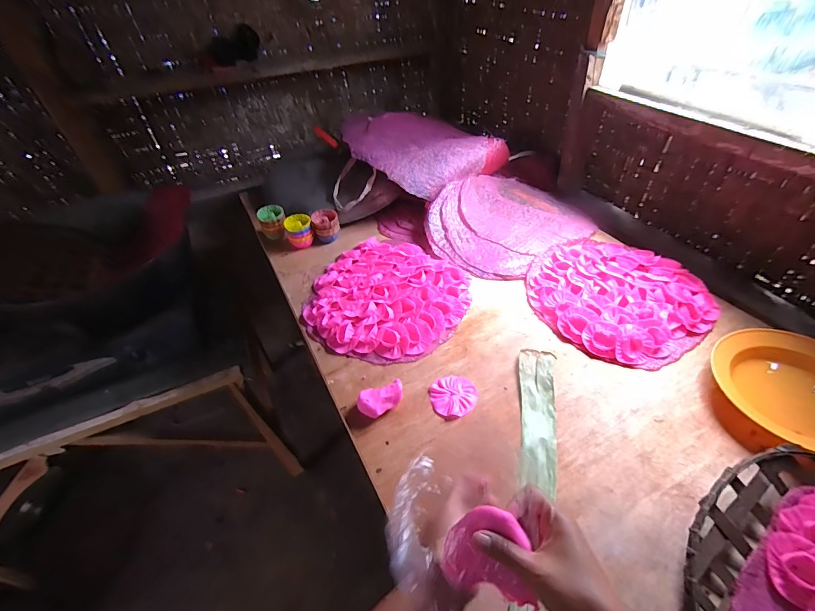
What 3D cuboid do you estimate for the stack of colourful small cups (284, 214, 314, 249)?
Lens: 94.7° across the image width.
[{"bbox_3d":[-0.258,-0.177,0.904,0.059,0.069,0.056,-17,46,-13],"label":"stack of colourful small cups"}]

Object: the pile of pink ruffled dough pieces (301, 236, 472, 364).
[{"bbox_3d":[-0.040,-0.027,0.777,0.315,0.031,0.321,-2,44,2],"label":"pile of pink ruffled dough pieces"}]

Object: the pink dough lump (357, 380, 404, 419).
[{"bbox_3d":[-0.040,0.152,0.596,0.074,0.035,0.043,-17,46,-13],"label":"pink dough lump"}]

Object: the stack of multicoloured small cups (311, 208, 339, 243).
[{"bbox_3d":[-0.198,-0.193,0.924,0.062,0.067,0.057,-14,45,-10],"label":"stack of multicoloured small cups"}]

